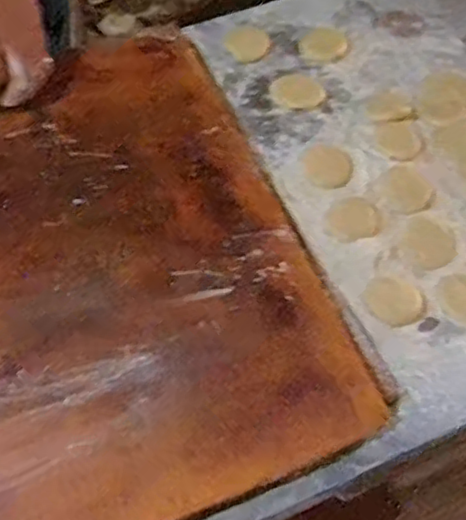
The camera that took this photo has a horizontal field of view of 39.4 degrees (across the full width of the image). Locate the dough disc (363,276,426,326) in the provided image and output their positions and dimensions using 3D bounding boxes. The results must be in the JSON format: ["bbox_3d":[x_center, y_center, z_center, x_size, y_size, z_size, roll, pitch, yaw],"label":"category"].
[{"bbox_3d":[0.168,0.041,0.679,0.053,0.006,0.060,-38,65,-20],"label":"dough disc"}]

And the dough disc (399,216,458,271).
[{"bbox_3d":[0.212,-0.020,0.707,0.060,0.007,0.059,0,58,1],"label":"dough disc"}]

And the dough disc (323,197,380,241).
[{"bbox_3d":[0.132,-0.046,0.724,0.062,0.004,0.053,-16,59,-9],"label":"dough disc"}]

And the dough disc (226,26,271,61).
[{"bbox_3d":[0.021,-0.298,0.889,0.061,0.004,0.063,0,58,1],"label":"dough disc"}]

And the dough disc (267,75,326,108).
[{"bbox_3d":[0.084,-0.219,0.845,0.070,0.004,0.052,10,59,7],"label":"dough disc"}]

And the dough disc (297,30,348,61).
[{"bbox_3d":[0.125,-0.293,0.890,0.069,0.005,0.069,0,58,1],"label":"dough disc"}]

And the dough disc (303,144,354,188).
[{"bbox_3d":[0.112,-0.113,0.773,0.056,0.007,0.069,4,58,4],"label":"dough disc"}]

